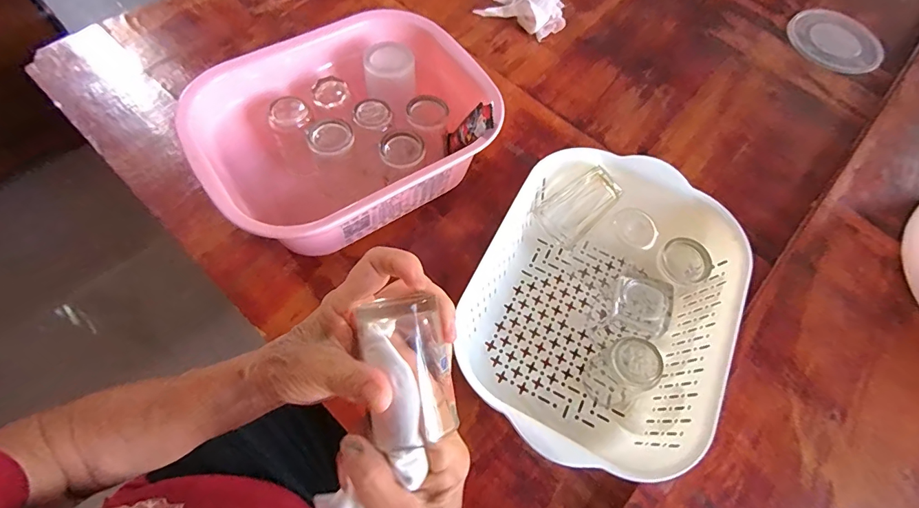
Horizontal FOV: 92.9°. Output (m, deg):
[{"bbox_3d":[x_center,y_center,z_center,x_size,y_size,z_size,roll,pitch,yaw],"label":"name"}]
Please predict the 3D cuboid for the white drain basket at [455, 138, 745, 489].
[{"bbox_3d":[0.132,0.047,0.428,0.218,0.089,0.289,27,64,10],"label":"white drain basket"}]

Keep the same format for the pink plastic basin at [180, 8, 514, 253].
[{"bbox_3d":[-0.124,-0.131,0.501,0.298,0.116,0.238,-28,68,-16],"label":"pink plastic basin"}]

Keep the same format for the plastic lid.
[{"bbox_3d":[0.613,-0.351,0.713,0.134,0.011,0.137,2,63,-3],"label":"plastic lid"}]

